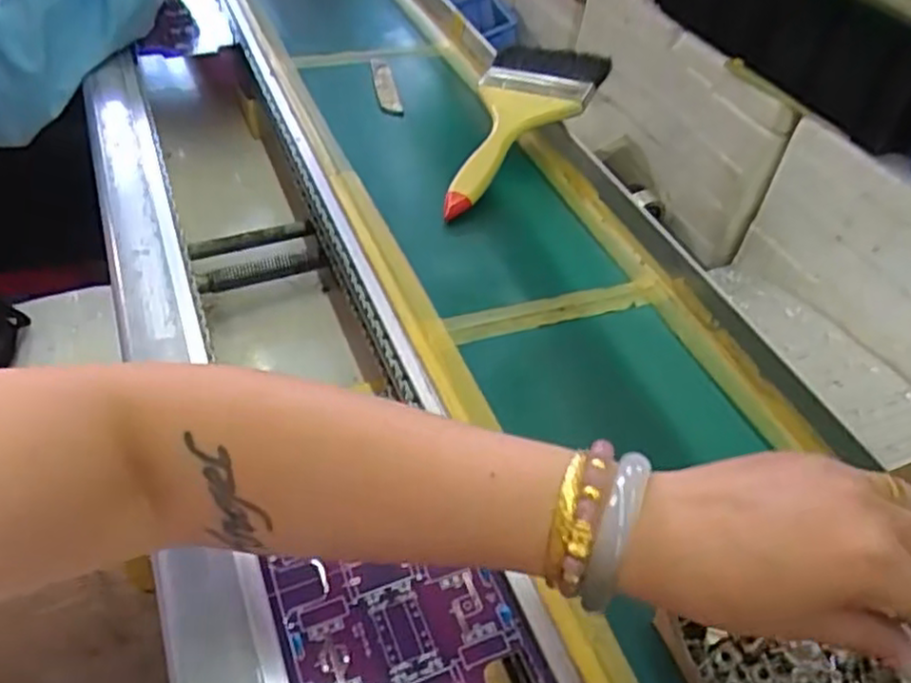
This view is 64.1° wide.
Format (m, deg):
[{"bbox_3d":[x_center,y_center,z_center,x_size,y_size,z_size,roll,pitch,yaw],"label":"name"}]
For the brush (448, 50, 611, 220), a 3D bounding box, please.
[{"bbox_3d":[0.040,-0.180,0.601,0.096,0.013,0.206,25,62,22],"label":"brush"}]

